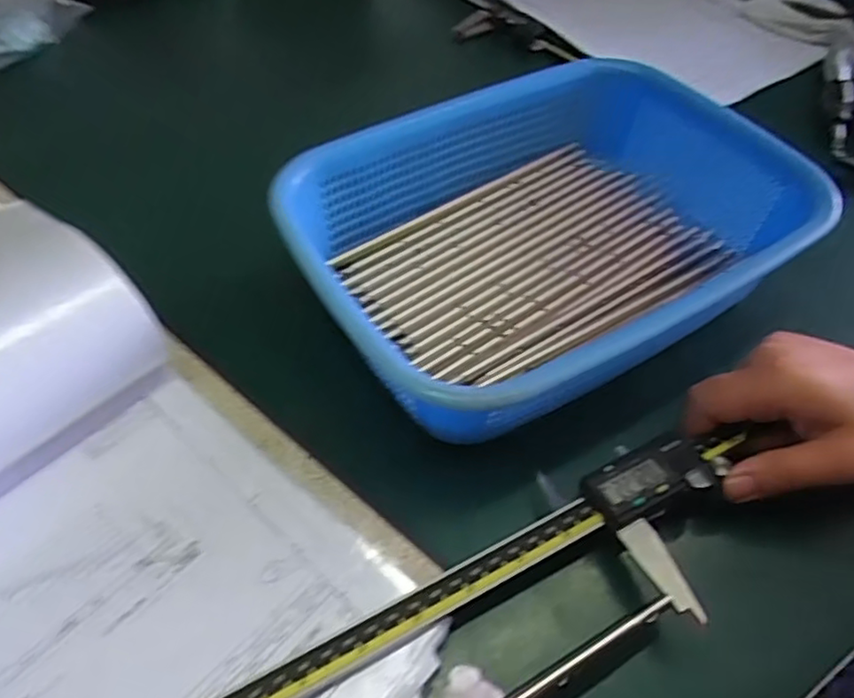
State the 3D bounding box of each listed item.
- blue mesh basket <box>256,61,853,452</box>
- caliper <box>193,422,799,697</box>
[{"bbox_3d":[0.072,-0.070,0.382,0.280,0.064,0.206,-24,56,-18],"label":"blue mesh basket"},{"bbox_3d":[0.027,0.114,0.267,0.333,0.017,0.074,-24,56,-16],"label":"caliper"}]

